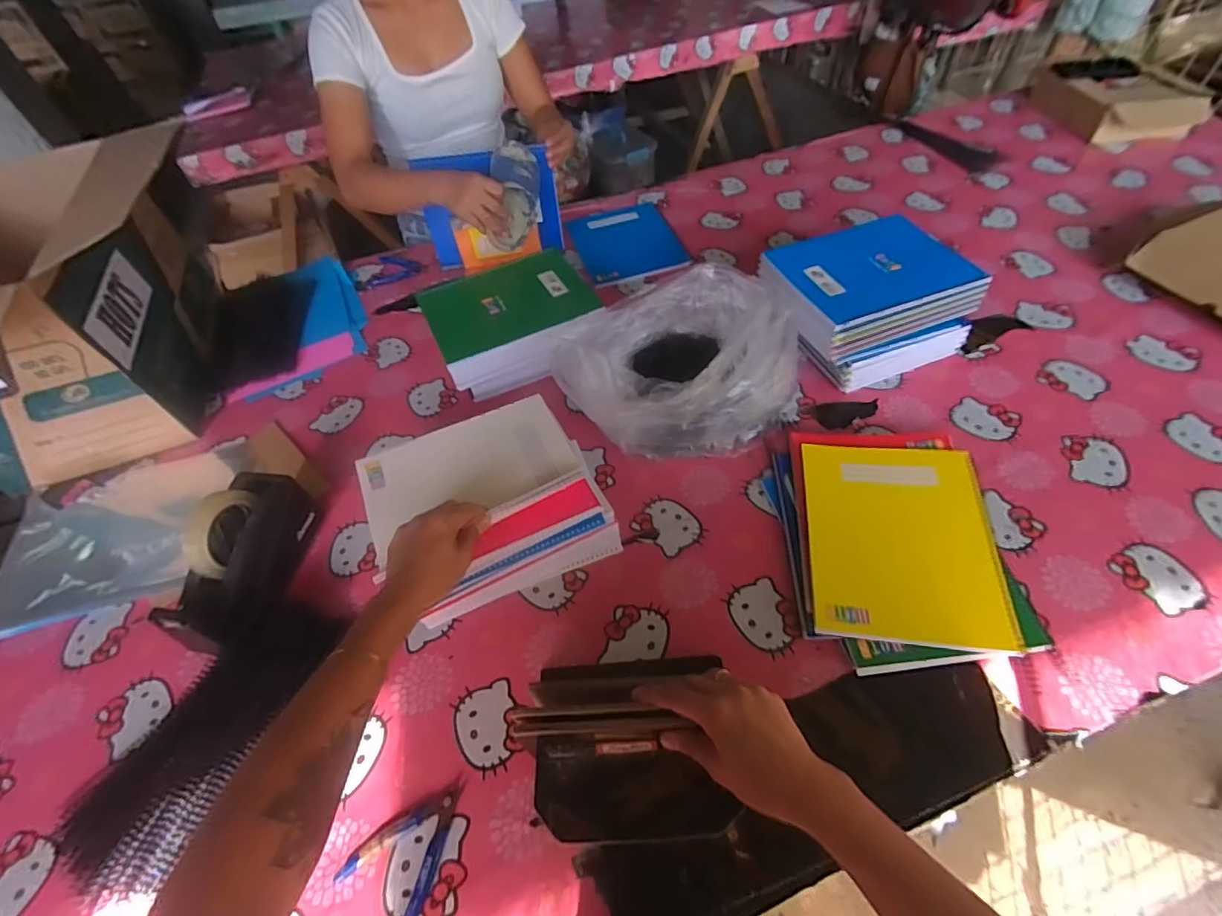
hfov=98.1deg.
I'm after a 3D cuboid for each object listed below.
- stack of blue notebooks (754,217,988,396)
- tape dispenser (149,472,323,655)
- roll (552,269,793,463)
[{"bbox_3d":[0.388,-0.245,0.831,0.272,0.124,0.241,-16,52,-7],"label":"stack of blue notebooks"},{"bbox_3d":[-0.439,0.117,0.628,0.083,0.119,0.211,2,52,7],"label":"tape dispenser"},{"bbox_3d":[0.101,-0.122,0.743,0.338,0.146,0.237,-17,52,-8],"label":"roll"}]

